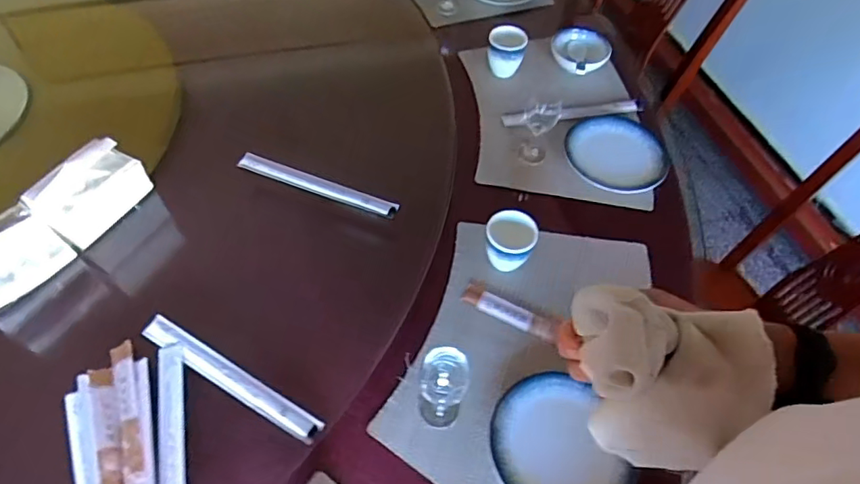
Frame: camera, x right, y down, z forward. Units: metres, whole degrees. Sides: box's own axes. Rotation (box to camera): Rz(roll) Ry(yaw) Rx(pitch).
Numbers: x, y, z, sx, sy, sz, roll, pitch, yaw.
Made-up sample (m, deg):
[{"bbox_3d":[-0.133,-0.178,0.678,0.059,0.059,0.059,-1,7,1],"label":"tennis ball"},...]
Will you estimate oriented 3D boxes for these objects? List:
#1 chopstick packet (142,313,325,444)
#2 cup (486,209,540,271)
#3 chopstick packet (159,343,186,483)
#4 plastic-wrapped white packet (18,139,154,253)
[{"bbox_3d":[-0.249,0.167,0.670,0.264,0.010,0.033,28,66,16],"label":"chopstick packet"},{"bbox_3d":[0.115,0.003,0.786,0.070,0.073,0.068,1,55,-2],"label":"cup"},{"bbox_3d":[-0.293,0.242,0.618,0.029,0.015,0.264,-12,57,-11],"label":"chopstick packet"},{"bbox_3d":[-0.483,-0.075,0.765,0.077,0.080,0.137,31,60,18],"label":"plastic-wrapped white packet"}]

